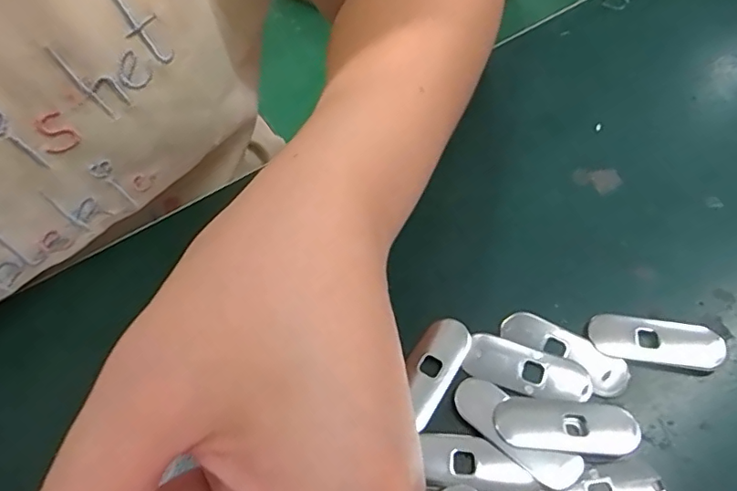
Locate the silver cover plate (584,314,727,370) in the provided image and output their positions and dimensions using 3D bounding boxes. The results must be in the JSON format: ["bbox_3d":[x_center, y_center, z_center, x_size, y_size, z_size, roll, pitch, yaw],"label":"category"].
[{"bbox_3d":[0.115,0.038,0.214,0.050,0.004,0.017,7,61,8],"label":"silver cover plate"}]

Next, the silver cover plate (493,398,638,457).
[{"bbox_3d":[0.072,0.067,0.198,0.050,0.005,0.018,4,60,6],"label":"silver cover plate"}]

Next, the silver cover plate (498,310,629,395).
[{"bbox_3d":[0.078,0.041,0.214,0.050,0.004,0.016,31,66,19],"label":"silver cover plate"}]

